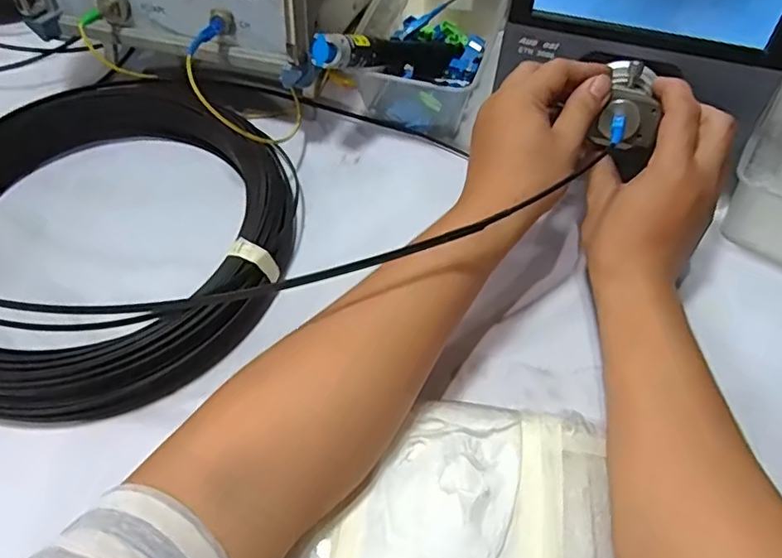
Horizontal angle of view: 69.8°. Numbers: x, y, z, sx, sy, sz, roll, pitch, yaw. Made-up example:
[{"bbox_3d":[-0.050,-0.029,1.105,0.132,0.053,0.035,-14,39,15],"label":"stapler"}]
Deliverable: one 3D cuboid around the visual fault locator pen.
[{"bbox_3d":[0.005,-0.202,0.508,0.019,0.031,0.187,42,38,24],"label":"visual fault locator pen"}]

